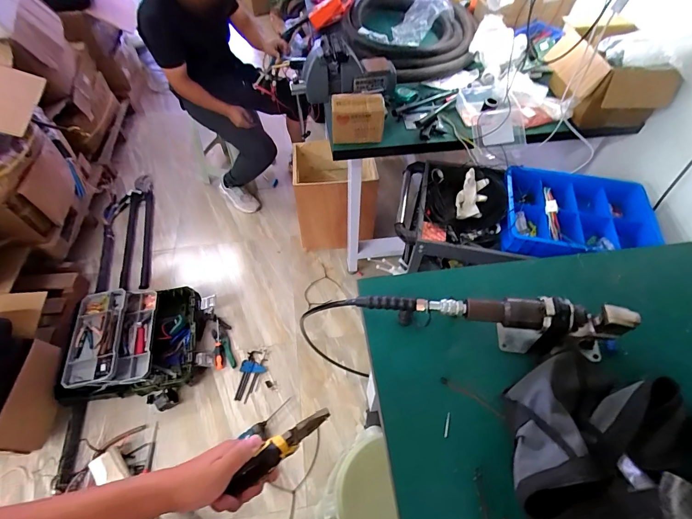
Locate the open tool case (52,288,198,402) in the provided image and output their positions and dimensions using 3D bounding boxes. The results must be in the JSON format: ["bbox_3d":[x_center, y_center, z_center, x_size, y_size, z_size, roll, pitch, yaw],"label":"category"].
[{"bbox_3d":[-0.849,0.327,1.476,0.450,0.191,0.434,-8,56,-5],"label":"open tool case"}]

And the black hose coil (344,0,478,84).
[{"bbox_3d":[0.247,-0.928,1.414,0.518,0.106,0.646,-24,59,-15],"label":"black hose coil"}]

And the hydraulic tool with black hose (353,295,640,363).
[{"bbox_3d":[0.266,0.113,0.685,0.470,0.126,0.063,9,56,7],"label":"hydraulic tool with black hose"}]

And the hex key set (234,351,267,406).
[{"bbox_3d":[-0.397,0.483,1.501,0.097,0.019,0.212,8,56,6],"label":"hex key set"}]

